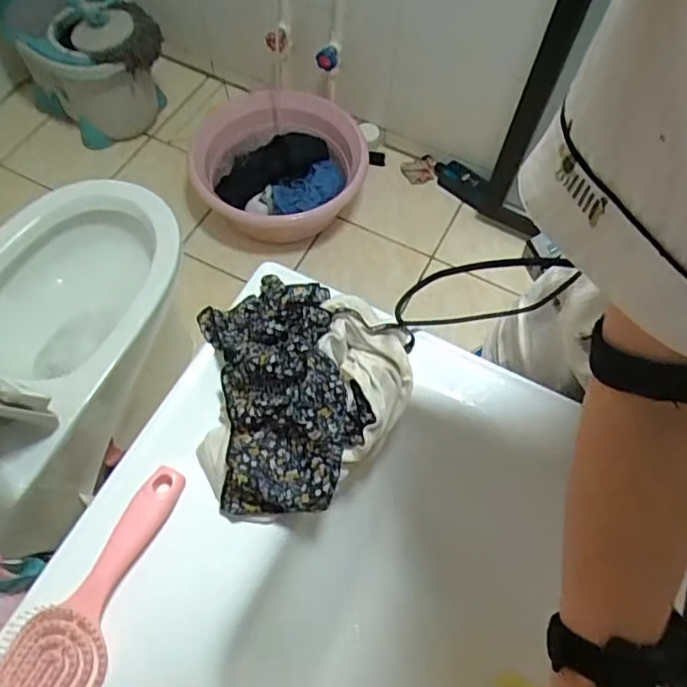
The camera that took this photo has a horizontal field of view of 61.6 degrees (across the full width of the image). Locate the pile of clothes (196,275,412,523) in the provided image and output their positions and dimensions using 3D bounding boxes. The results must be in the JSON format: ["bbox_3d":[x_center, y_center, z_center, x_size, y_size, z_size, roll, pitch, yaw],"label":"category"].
[{"bbox_3d":[-0.032,0.029,0.475,0.171,0.066,0.203,-3,63,-3],"label":"pile of clothes"}]

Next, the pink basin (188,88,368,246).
[{"bbox_3d":[-0.163,-0.492,1.603,0.430,0.237,0.443,1,63,-1],"label":"pink basin"}]

